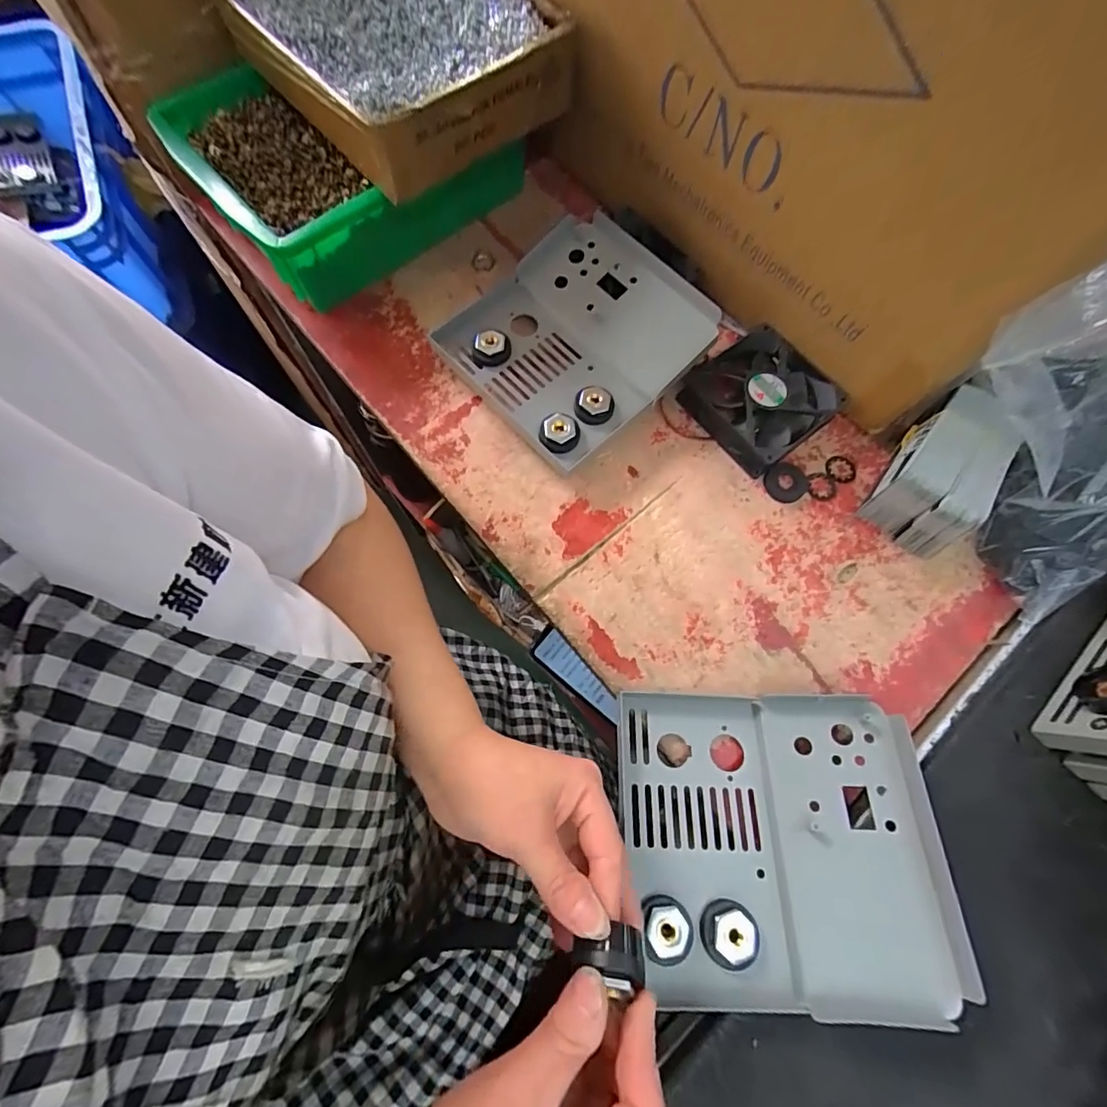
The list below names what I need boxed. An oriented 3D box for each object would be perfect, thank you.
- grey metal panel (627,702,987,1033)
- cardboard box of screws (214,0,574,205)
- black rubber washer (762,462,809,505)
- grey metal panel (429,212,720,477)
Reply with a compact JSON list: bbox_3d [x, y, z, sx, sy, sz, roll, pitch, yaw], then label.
[{"bbox_3d":[0.130,0.159,0.284,0.173,0.029,0.153,1,69,0],"label":"grey metal panel"},{"bbox_3d":[-0.116,-0.380,0.367,0.183,0.058,0.230,-36,78,-13],"label":"cardboard box of screws"},{"bbox_3d":[0.178,-0.054,0.381,0.035,0.008,0.029,-12,74,-7],"label":"black rubber washer"},{"bbox_3d":[0.019,-0.168,0.395,0.169,0.058,0.158,-41,79,-14],"label":"grey metal panel"}]

